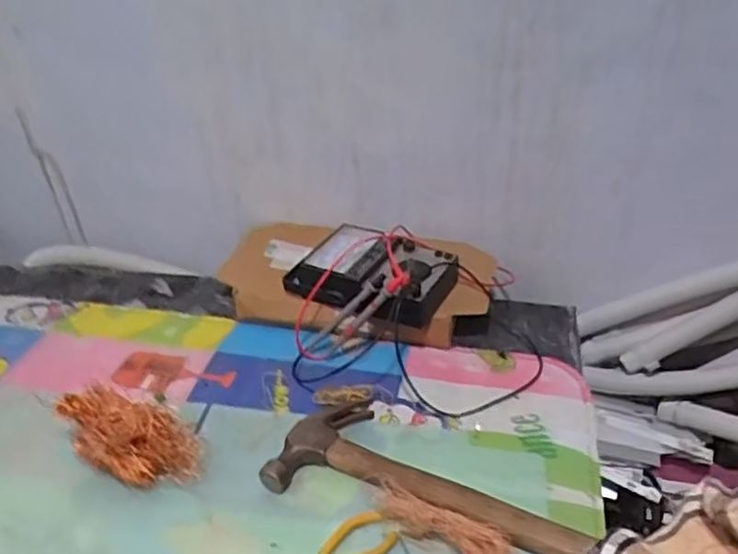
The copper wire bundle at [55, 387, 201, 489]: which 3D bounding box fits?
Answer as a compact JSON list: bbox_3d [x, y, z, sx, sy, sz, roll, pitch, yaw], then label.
[{"bbox_3d":[-0.225,0.152,0.637,0.133,0.064,0.065,14,39,21],"label":"copper wire bundle"}]

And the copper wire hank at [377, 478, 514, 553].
[{"bbox_3d":[0.060,0.208,0.564,0.120,0.035,0.031,17,40,25],"label":"copper wire hank"}]

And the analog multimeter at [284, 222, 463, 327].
[{"bbox_3d":[0.003,-0.006,0.788,0.181,0.060,0.110,13,34,25],"label":"analog multimeter"}]

